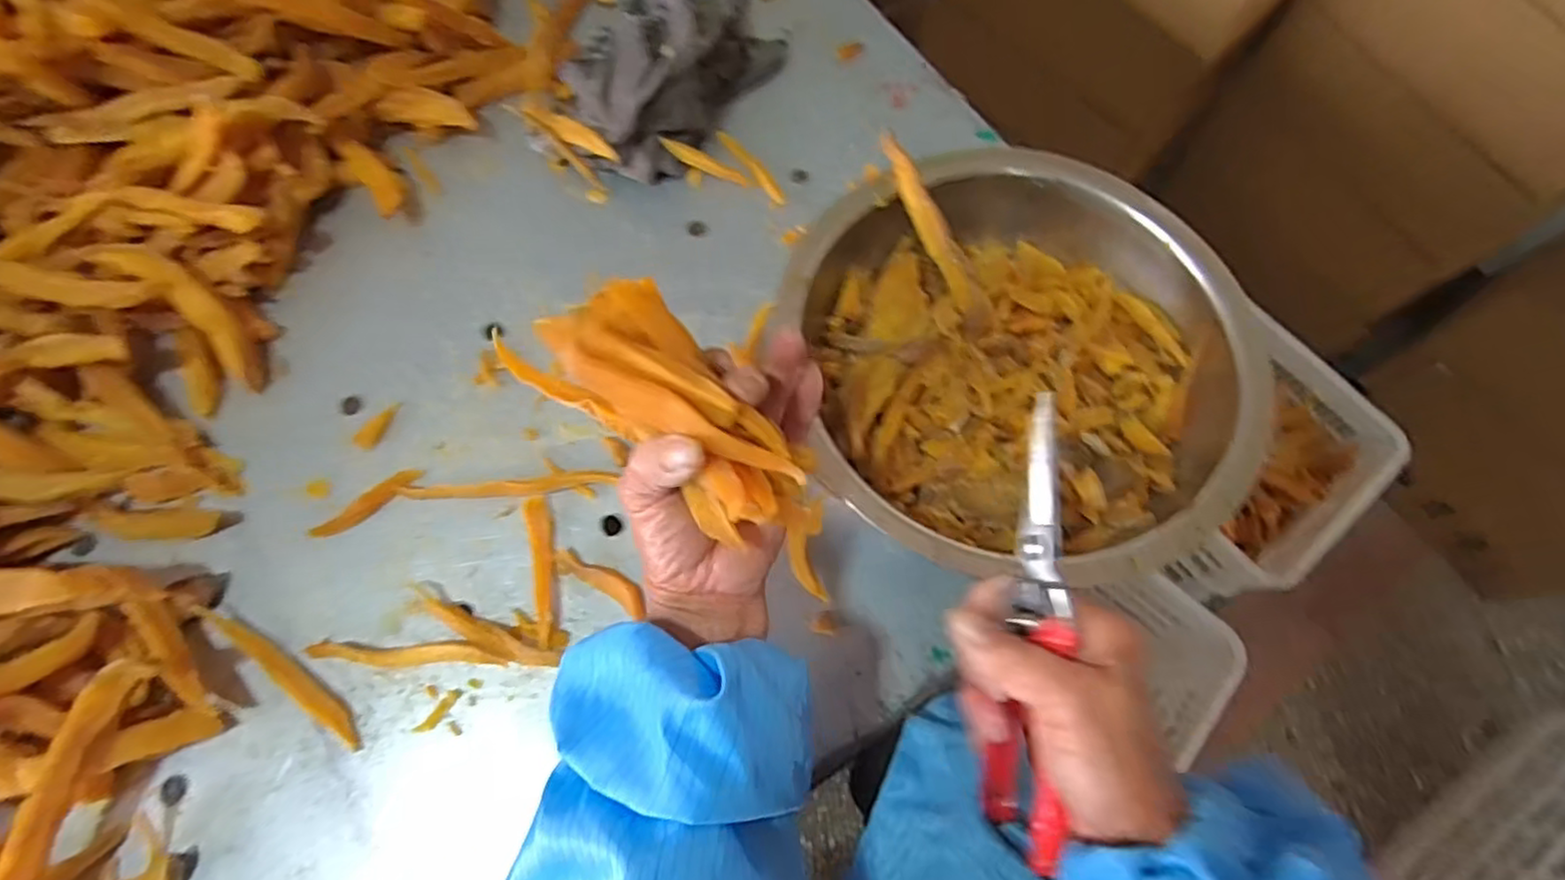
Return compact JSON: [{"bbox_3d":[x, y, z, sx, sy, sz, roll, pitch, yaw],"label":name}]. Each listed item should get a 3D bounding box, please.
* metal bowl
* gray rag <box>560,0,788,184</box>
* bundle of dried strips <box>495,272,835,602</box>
[{"bbox_3d":[0.153,-0.050,0.452,0.278,0.086,0.280,1,70,-2],"label":"metal bowl"},{"bbox_3d":[-0.075,-0.328,0.556,0.135,0.066,0.254,13,70,3],"label":"gray rag"},{"bbox_3d":[-0.037,-0.003,0.300,0.158,0.033,0.062,44,74,-5],"label":"bundle of dried strips"}]

